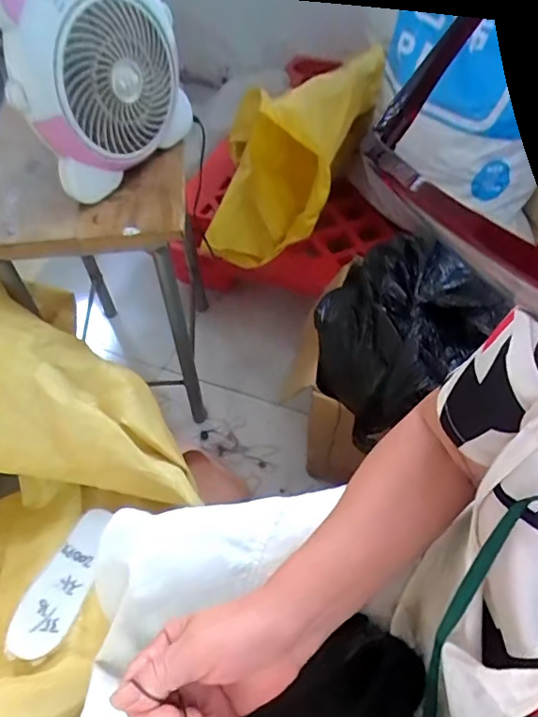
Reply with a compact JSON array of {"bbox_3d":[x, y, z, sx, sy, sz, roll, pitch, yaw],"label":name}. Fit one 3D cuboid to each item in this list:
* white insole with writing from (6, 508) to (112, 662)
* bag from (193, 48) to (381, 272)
[{"bbox_3d":[-0.265,0.292,0.724,0.065,0.007,0.191,25,59,10],"label":"white insole with writing"},{"bbox_3d":[0.043,-0.391,1.112,0.234,0.305,0.365,17,55,15],"label":"bag"}]

